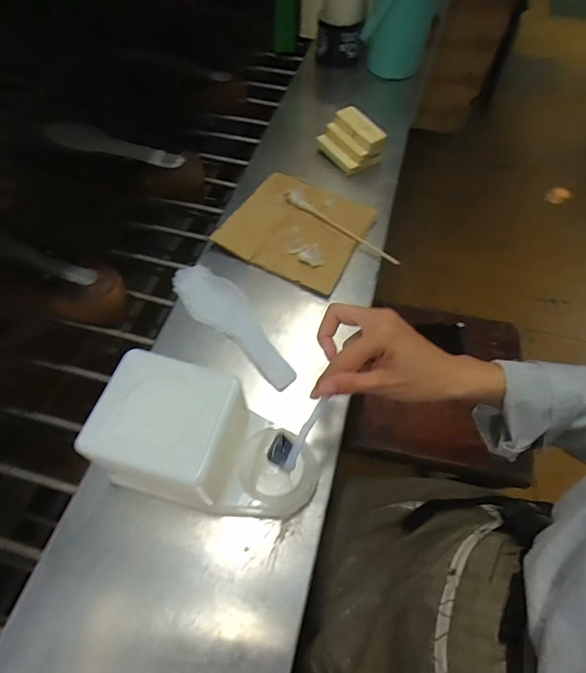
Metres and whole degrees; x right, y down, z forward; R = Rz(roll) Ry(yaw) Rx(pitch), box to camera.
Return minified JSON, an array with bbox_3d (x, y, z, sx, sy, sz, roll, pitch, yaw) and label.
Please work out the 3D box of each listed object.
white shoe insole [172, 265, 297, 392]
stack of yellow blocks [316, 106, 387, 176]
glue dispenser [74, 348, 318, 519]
[{"bbox_3d":[-0.072,-0.022,0.496,0.062,0.020,0.207,-37,66,-18],"label":"white shoe insole"},{"bbox_3d":[0.092,-0.312,0.655,0.063,0.056,0.089,-36,66,-17],"label":"stack of yellow blocks"},{"bbox_3d":[-0.072,0.101,0.372,0.179,0.114,0.104,15,62,9],"label":"glue dispenser"}]

